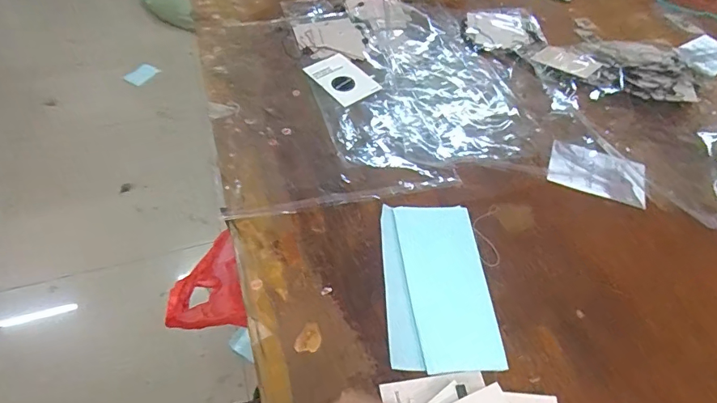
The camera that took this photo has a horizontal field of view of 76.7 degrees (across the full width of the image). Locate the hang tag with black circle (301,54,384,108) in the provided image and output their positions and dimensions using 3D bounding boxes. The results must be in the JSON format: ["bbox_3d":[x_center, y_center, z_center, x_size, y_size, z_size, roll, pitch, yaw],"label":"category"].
[{"bbox_3d":[-0.021,-0.158,0.582,0.059,0.004,0.091,-33,59,-26],"label":"hang tag with black circle"}]

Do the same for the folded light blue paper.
[{"bbox_3d":[0.068,0.071,0.403,0.092,0.009,0.159,-1,51,-3],"label":"folded light blue paper"}]

